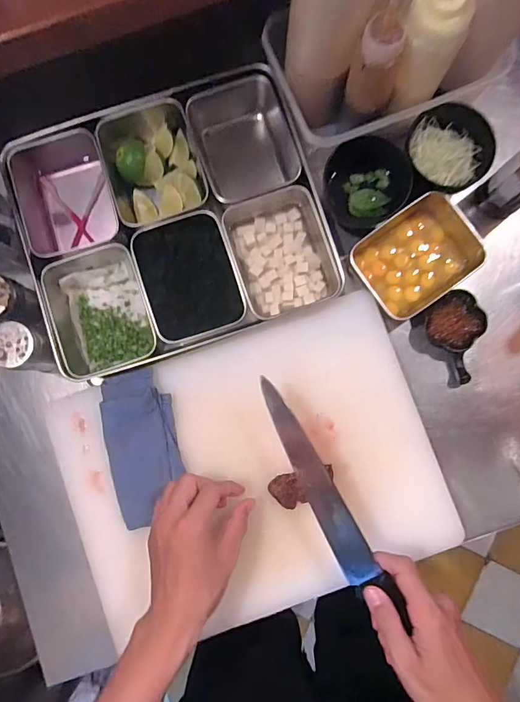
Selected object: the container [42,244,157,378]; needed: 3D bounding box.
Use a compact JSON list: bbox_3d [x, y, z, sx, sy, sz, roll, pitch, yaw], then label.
[{"bbox_3d":[-0.185,-0.050,0.501,0.109,0.057,0.150,-18,86,0],"label":"container"}]

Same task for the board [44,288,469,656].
[{"bbox_3d":[-0.007,0.139,0.482,0.395,0.042,0.300,-20,86,0],"label":"board"}]

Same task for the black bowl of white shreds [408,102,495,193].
[{"bbox_3d":[0.219,-0.235,0.506,0.092,0.050,0.093,0,86,1],"label":"black bowl of white shreds"}]

